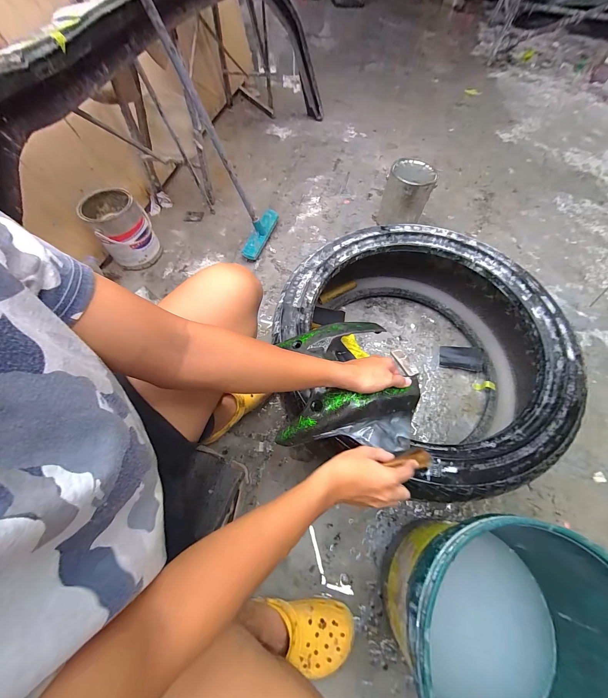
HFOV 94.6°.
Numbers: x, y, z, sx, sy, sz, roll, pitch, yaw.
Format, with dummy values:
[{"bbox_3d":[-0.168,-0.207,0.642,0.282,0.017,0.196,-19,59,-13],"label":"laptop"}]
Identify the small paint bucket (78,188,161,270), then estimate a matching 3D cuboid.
[{"bbox_3d":[-0.603,-0.404,0.956,0.153,0.203,0.167,0,62,-1],"label":"small paint bucket"}]

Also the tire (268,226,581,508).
[{"bbox_3d":[0.283,-0.006,0.737,0.620,0.260,0.629,33,66,15],"label":"tire"}]

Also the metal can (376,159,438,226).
[{"bbox_3d":[0.380,-0.567,1.064,0.153,0.213,0.147,1,63,-1],"label":"metal can"}]

